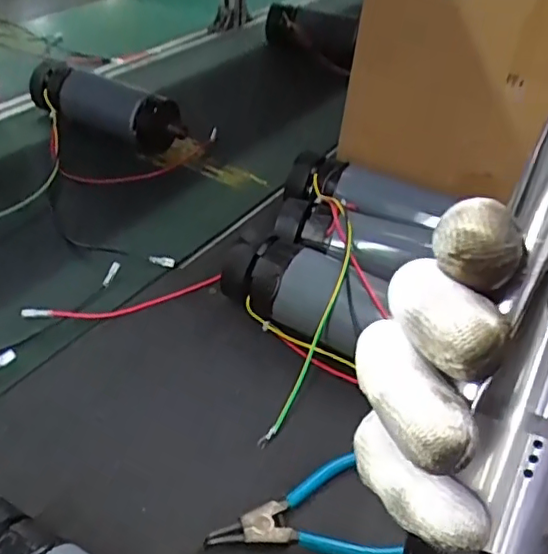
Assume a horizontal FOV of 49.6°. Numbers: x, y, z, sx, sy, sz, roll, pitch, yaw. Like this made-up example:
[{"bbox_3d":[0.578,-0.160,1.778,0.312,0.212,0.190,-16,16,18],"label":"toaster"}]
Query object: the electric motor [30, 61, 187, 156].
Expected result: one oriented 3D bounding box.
[{"bbox_3d":[-0.234,-0.242,0.827,0.227,0.085,0.066,22,42,19],"label":"electric motor"}]

